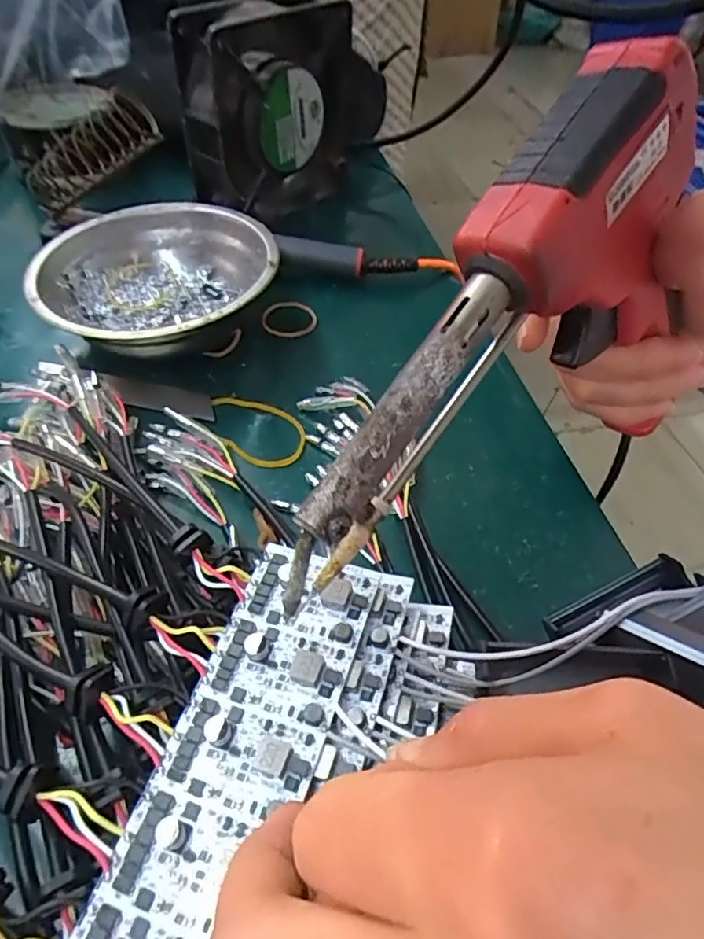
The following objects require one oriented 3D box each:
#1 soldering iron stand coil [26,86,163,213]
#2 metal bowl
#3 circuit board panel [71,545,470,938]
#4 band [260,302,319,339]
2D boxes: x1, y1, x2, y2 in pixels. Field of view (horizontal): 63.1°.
[{"bbox_3d":[-0.157,-0.188,0.340,0.090,0.028,0.037,-25,49,17],"label":"soldering iron stand coil"},{"bbox_3d":[-0.107,-0.102,0.319,0.125,0.046,0.123,2,50,-3],"label":"metal bowl"},{"bbox_3d":[-0.030,0.097,0.139,0.067,0.015,0.178,22,54,14],"label":"circuit board panel"},{"bbox_3d":[-0.038,-0.092,0.345,0.032,0.004,0.032,2,50,-3],"label":"band"}]

